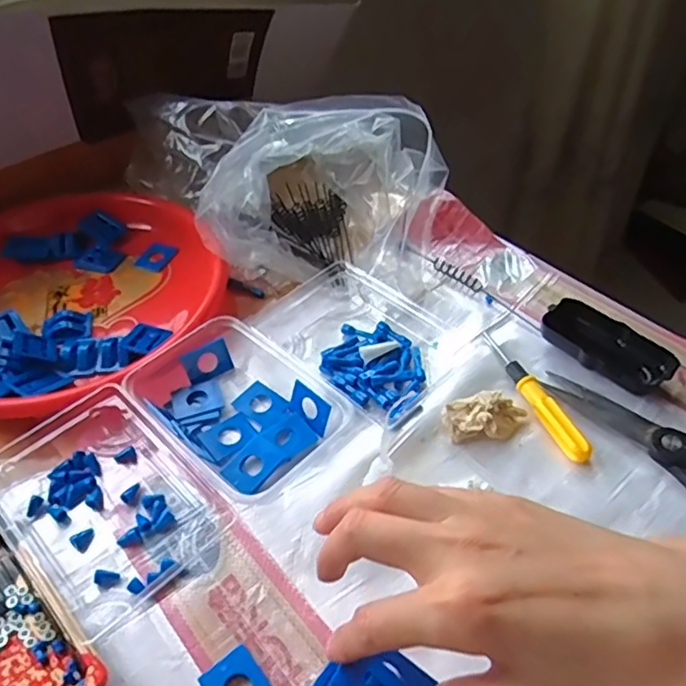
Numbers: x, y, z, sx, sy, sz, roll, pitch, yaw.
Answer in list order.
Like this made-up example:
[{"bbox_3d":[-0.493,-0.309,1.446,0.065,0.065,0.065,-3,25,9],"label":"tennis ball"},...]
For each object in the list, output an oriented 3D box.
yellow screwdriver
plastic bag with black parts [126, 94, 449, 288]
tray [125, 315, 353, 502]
[{"bbox_3d":[0.153,0.039,0.499,0.018,0.017,0.143,-17,48,-14],"label":"yellow screwdriver"},{"bbox_3d":[-0.059,-0.179,0.643,0.281,0.126,0.213,-18,48,-15],"label":"plastic bag with black parts"},{"bbox_3d":[-0.087,0.045,0.489,0.121,0.037,0.148,-35,54,-28],"label":"tray"}]

